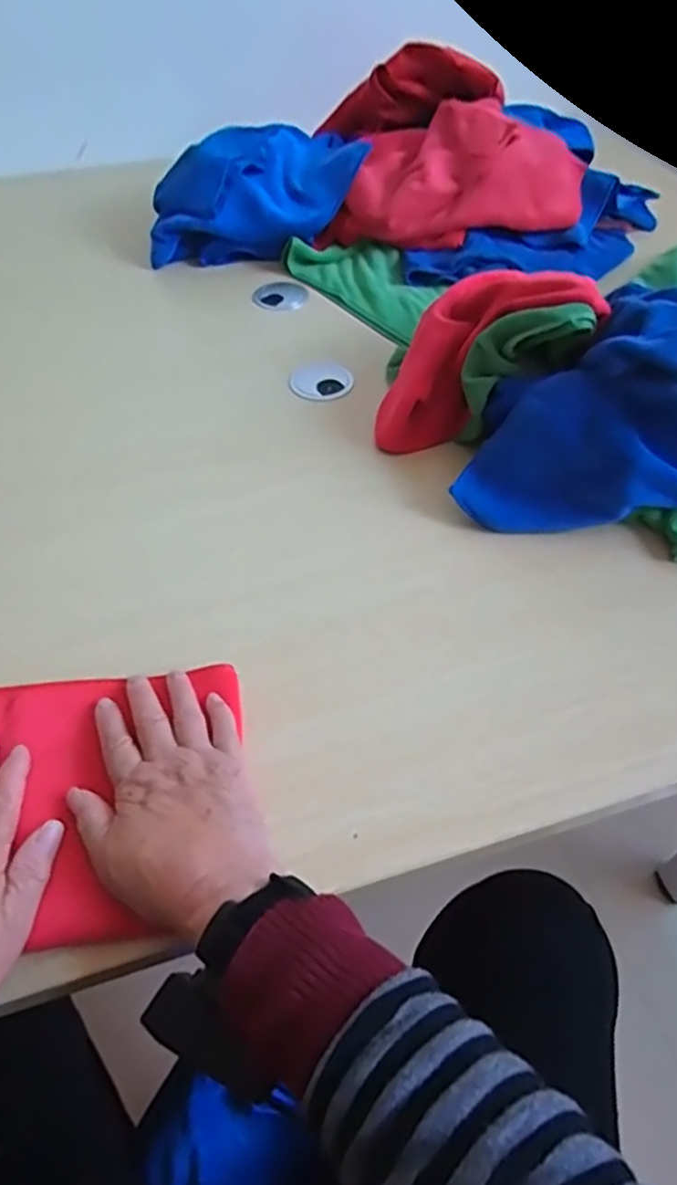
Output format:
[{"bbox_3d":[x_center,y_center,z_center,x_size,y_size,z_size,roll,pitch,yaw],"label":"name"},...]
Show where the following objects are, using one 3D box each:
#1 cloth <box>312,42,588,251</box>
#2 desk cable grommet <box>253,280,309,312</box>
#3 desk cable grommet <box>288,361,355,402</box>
[{"bbox_3d":[0.147,-0.595,0.933,0.344,0.161,0.306,3,50,3],"label":"cloth"},{"bbox_3d":[-0.070,-0.375,0.861,0.065,0.011,0.061,0,50,0],"label":"desk cable grommet"},{"bbox_3d":[-0.018,-0.229,0.736,0.065,0.004,0.069,-2,50,2],"label":"desk cable grommet"}]

